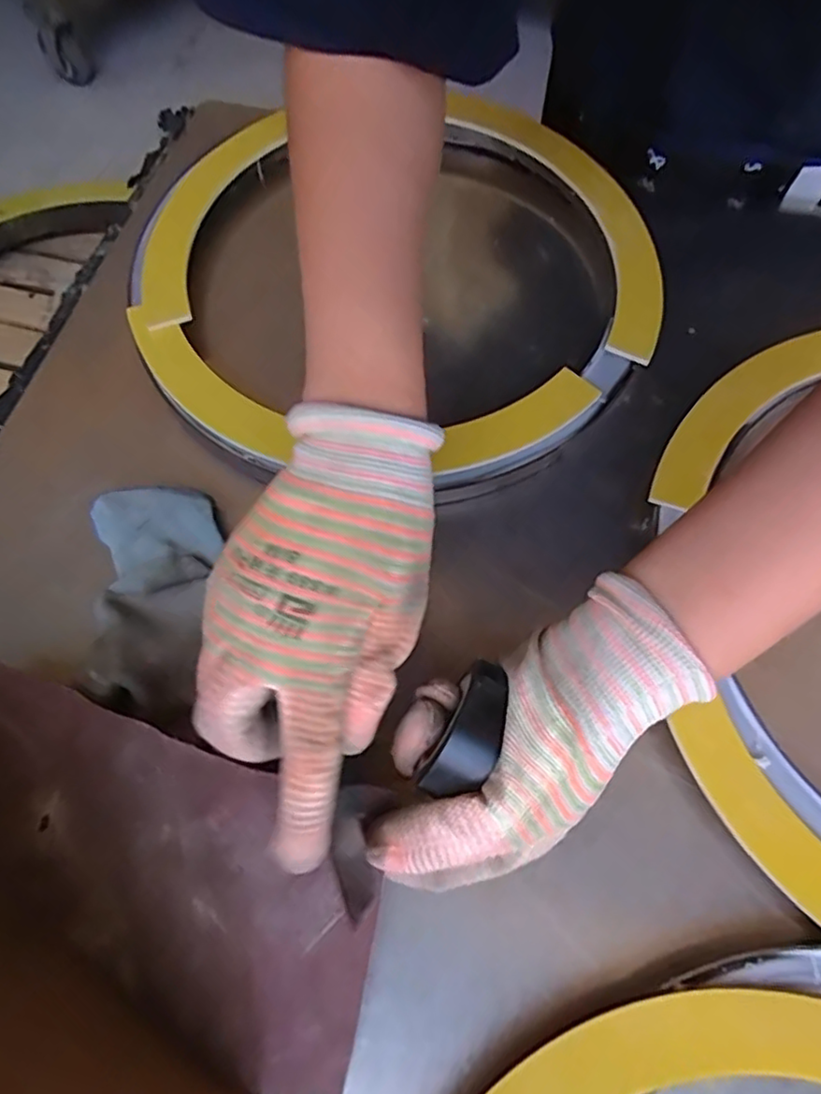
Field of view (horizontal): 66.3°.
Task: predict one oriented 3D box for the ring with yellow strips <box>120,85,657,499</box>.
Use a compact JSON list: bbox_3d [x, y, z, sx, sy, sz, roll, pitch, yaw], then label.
[{"bbox_3d":[-0.010,-0.173,0.415,0.327,0.040,0.315,0,68,0],"label":"ring with yellow strips"}]

